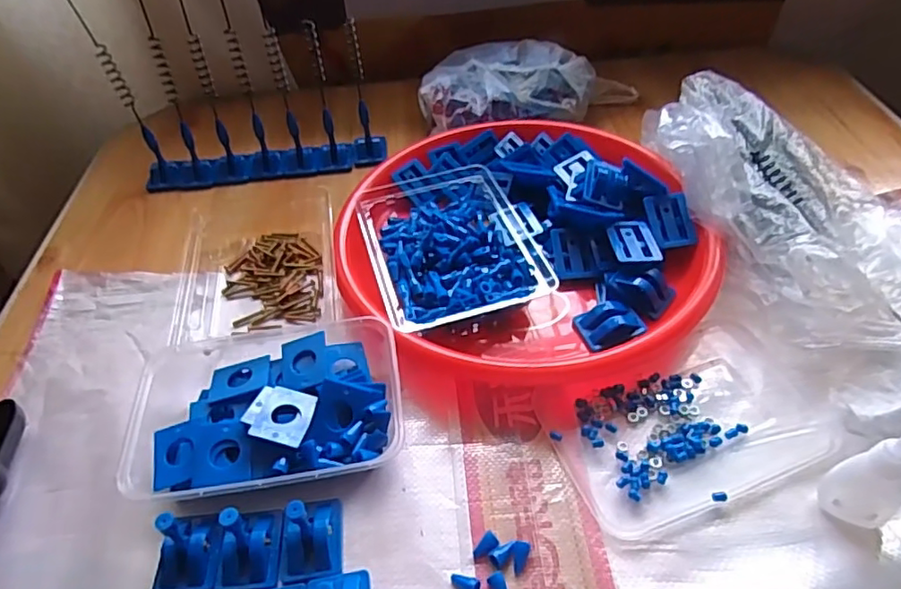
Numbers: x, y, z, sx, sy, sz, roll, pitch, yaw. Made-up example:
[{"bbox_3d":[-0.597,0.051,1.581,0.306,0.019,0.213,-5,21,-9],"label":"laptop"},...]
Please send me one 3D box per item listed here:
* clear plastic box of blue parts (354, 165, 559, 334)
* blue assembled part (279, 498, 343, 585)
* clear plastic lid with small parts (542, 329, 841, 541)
[{"bbox_3d":[-0.004,-0.046,0.492,0.128,0.028,0.191,-15,47,-9],"label":"clear plastic box of blue parts"},{"bbox_3d":[-0.081,0.128,0.330,0.034,0.043,0.045,-7,46,-2],"label":"blue assembled part"},{"bbox_3d":[0.148,0.081,0.377,0.160,0.009,0.102,-17,47,-12],"label":"clear plastic lid with small parts"}]

